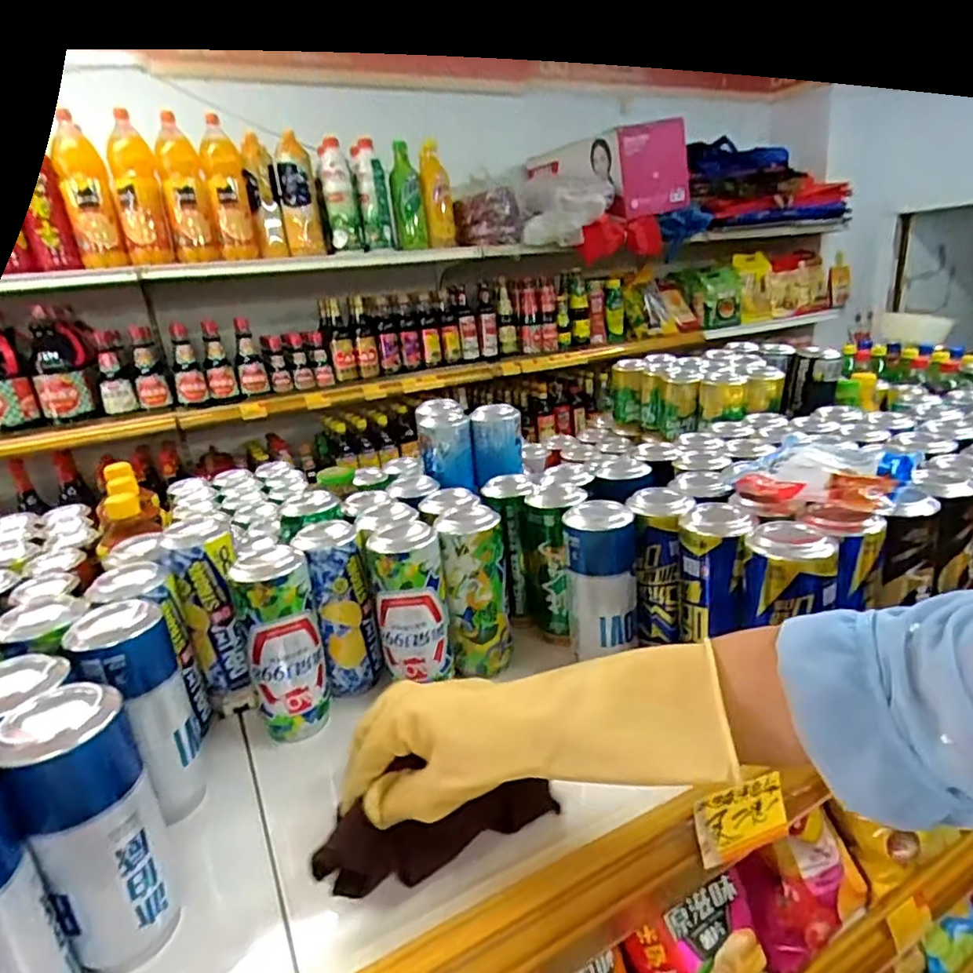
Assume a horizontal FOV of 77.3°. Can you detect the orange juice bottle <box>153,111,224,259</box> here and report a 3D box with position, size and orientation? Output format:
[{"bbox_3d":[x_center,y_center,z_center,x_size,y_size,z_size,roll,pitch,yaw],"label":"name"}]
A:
[{"bbox_3d":[-0.758,-0.747,1.530,0.105,0.337,0.115,-12,20,-20],"label":"orange juice bottle"}]

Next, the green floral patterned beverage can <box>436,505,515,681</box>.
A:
[{"bbox_3d":[-0.009,0.100,0.592,0.062,0.154,0.056,-8,18,-7],"label":"green floral patterned beverage can"}]

